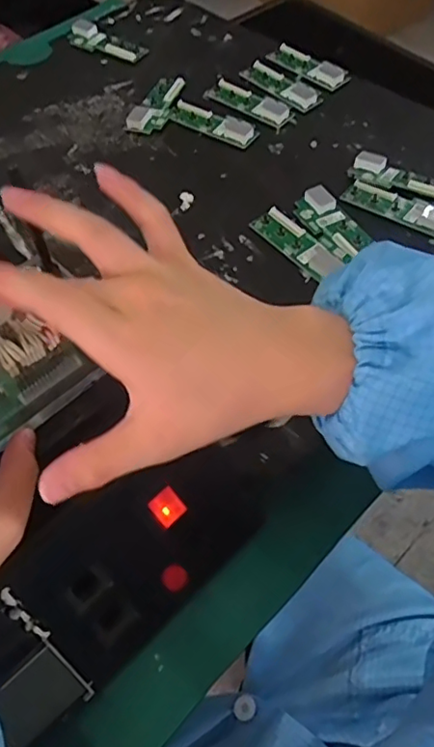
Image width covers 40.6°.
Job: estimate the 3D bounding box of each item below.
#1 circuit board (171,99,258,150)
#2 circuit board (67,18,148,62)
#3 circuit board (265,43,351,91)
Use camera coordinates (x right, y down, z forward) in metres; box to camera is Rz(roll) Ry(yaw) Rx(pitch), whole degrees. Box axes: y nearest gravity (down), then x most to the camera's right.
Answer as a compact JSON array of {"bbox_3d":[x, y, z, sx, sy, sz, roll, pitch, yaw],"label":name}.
[{"bbox_3d":[-0.005,-0.262,0.611,0.099,0.008,0.032,30,62,18],"label":"circuit board"},{"bbox_3d":[-0.132,-0.399,0.703,0.103,0.012,0.033,25,60,15],"label":"circuit board"},{"bbox_3d":[0.102,-0.347,0.657,0.030,0.013,0.102,-39,65,-22],"label":"circuit board"}]

